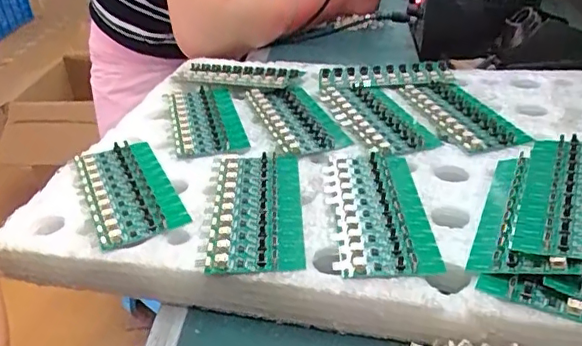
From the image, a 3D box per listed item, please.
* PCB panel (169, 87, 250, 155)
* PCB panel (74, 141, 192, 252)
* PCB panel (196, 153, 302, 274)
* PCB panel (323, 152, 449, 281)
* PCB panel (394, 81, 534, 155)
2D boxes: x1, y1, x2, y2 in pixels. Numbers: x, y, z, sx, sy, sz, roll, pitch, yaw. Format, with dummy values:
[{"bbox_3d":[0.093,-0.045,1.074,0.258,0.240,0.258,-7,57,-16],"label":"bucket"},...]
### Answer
[{"bbox_3d":[-0.080,-0.052,0.528,0.061,0.008,0.136,-10,31,-10],"label":"PCB panel"},{"bbox_3d":[-0.127,0.010,0.433,0.062,0.011,0.138,-16,33,-20],"label":"PCB panel"},{"bbox_3d":[-0.026,0.022,0.401,0.067,0.008,0.137,-3,31,0],"label":"PCB panel"},{"bbox_3d":[0.059,0.022,0.392,0.065,0.005,0.137,-3,31,1],"label":"PCB panel"},{"bbox_3d":[0.155,-0.055,0.512,0.062,0.011,0.139,-10,32,-11],"label":"PCB panel"}]

